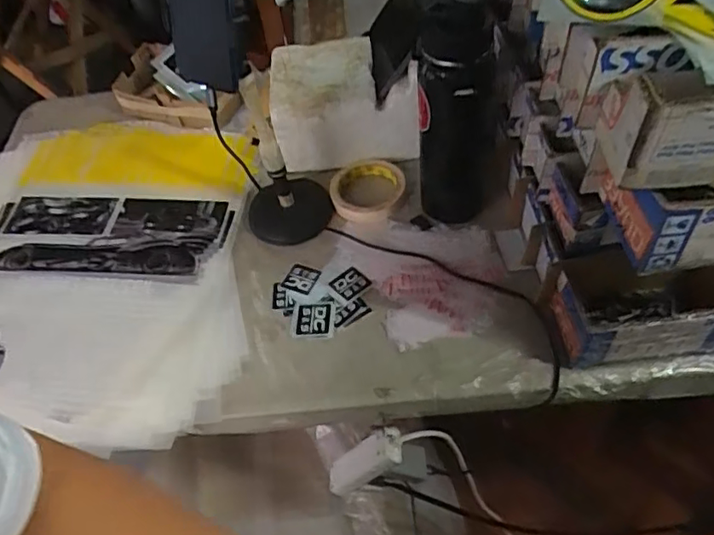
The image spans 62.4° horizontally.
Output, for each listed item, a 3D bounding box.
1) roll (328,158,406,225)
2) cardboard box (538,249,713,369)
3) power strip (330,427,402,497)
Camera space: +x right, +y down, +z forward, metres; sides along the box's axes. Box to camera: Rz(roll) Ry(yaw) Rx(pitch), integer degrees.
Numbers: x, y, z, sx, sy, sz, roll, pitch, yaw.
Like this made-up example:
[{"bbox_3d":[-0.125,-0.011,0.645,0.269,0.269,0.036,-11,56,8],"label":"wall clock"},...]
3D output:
[{"bbox_3d":[0.014,-0.099,0.757,0.095,0.019,0.094,-3,52,4],"label":"roll"},{"bbox_3d":[0.283,0.041,0.586,0.169,0.080,0.089,-7,51,0],"label":"cardboard box"},{"bbox_3d":[0.008,0.227,0.682,0.023,0.132,0.037,17,43,-32],"label":"power strip"}]

